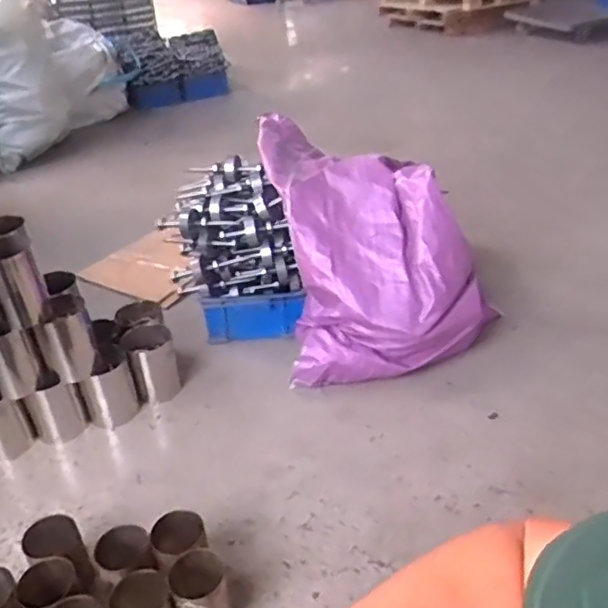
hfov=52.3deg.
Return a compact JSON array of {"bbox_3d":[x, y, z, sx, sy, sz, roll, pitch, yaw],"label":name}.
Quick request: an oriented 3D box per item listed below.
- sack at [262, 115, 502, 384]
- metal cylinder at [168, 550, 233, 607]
[{"bbox_3d":[0.170,-0.197,1.729,0.499,0.421,0.764,-8,33,-5],"label":"sack"},{"bbox_3d":[-0.168,0.487,1.028,0.090,0.110,0.104,-13,34,-13],"label":"metal cylinder"}]

